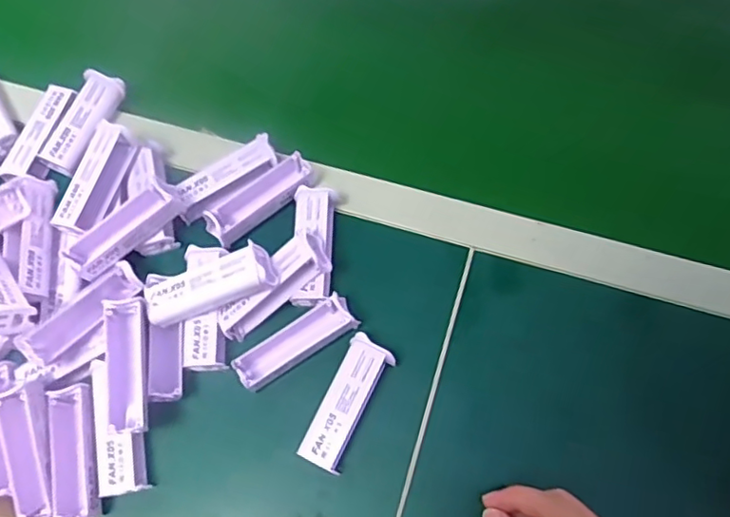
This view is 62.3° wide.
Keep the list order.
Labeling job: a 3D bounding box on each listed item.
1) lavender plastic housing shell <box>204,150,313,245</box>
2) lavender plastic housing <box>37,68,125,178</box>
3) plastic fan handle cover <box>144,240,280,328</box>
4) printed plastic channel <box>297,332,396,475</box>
[{"bbox_3d":[-0.091,-0.052,0.524,0.098,0.028,0.035,-38,71,-12],"label":"lavender plastic housing shell"},{"bbox_3d":[-0.260,-0.127,0.558,0.033,0.020,0.101,21,70,10],"label":"lavender plastic housing"},{"bbox_3d":[-0.119,0.022,0.468,0.100,0.026,0.033,-22,71,9],"label":"plastic fan handle cover"},{"bbox_3d":[-0.014,0.110,0.463,0.035,0.027,0.099,24,71,11],"label":"printed plastic channel"}]

